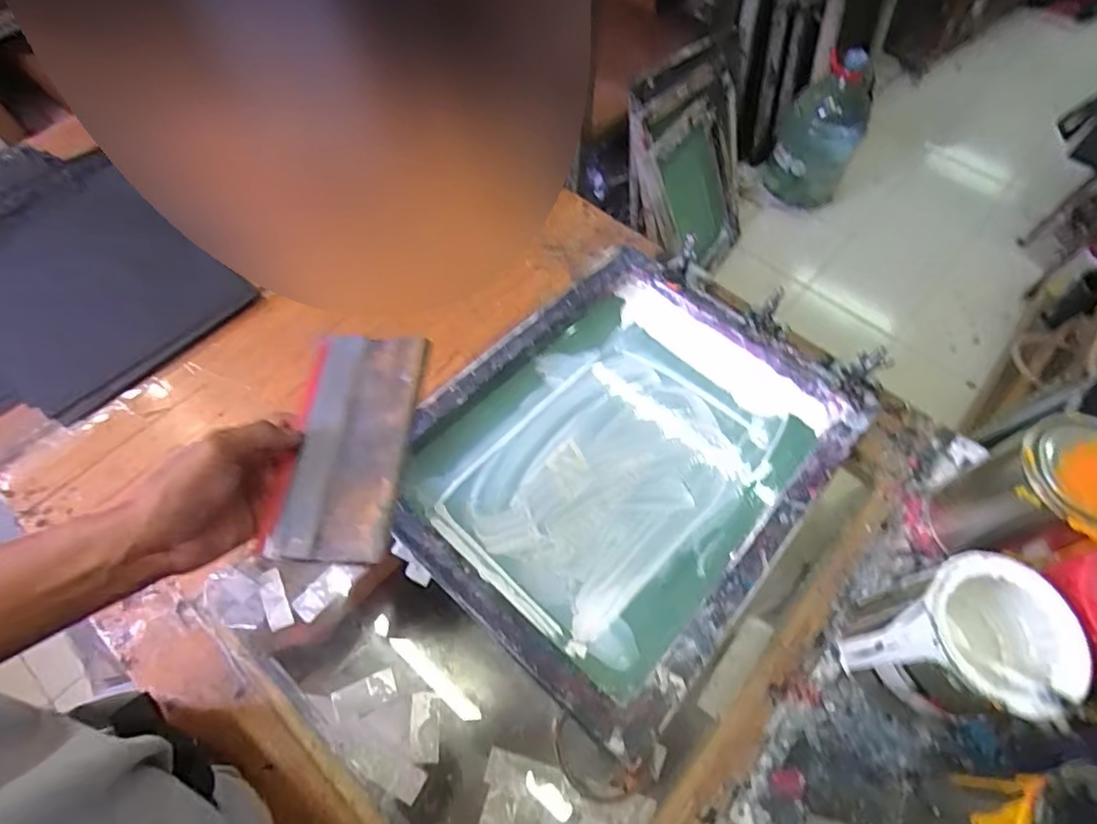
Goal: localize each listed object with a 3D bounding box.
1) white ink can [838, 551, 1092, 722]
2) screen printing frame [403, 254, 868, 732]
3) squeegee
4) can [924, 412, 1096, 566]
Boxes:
[{"bbox_3d":[0.334,0.192,0.487,0.120,0.140,0.108,0,61,-1],"label":"white ink can"},{"bbox_3d":[0.081,0.033,0.614,0.357,0.069,0.452,39,67,19],"label":"screen printing frame"},{"bbox_3d":[-0.147,0.021,0.430,0.091,0.021,0.177,6,62,2],"label":"squeegee"},{"bbox_3d":[0.454,0.084,0.545,0.104,0.154,0.106,-19,63,-11],"label":"can"}]

